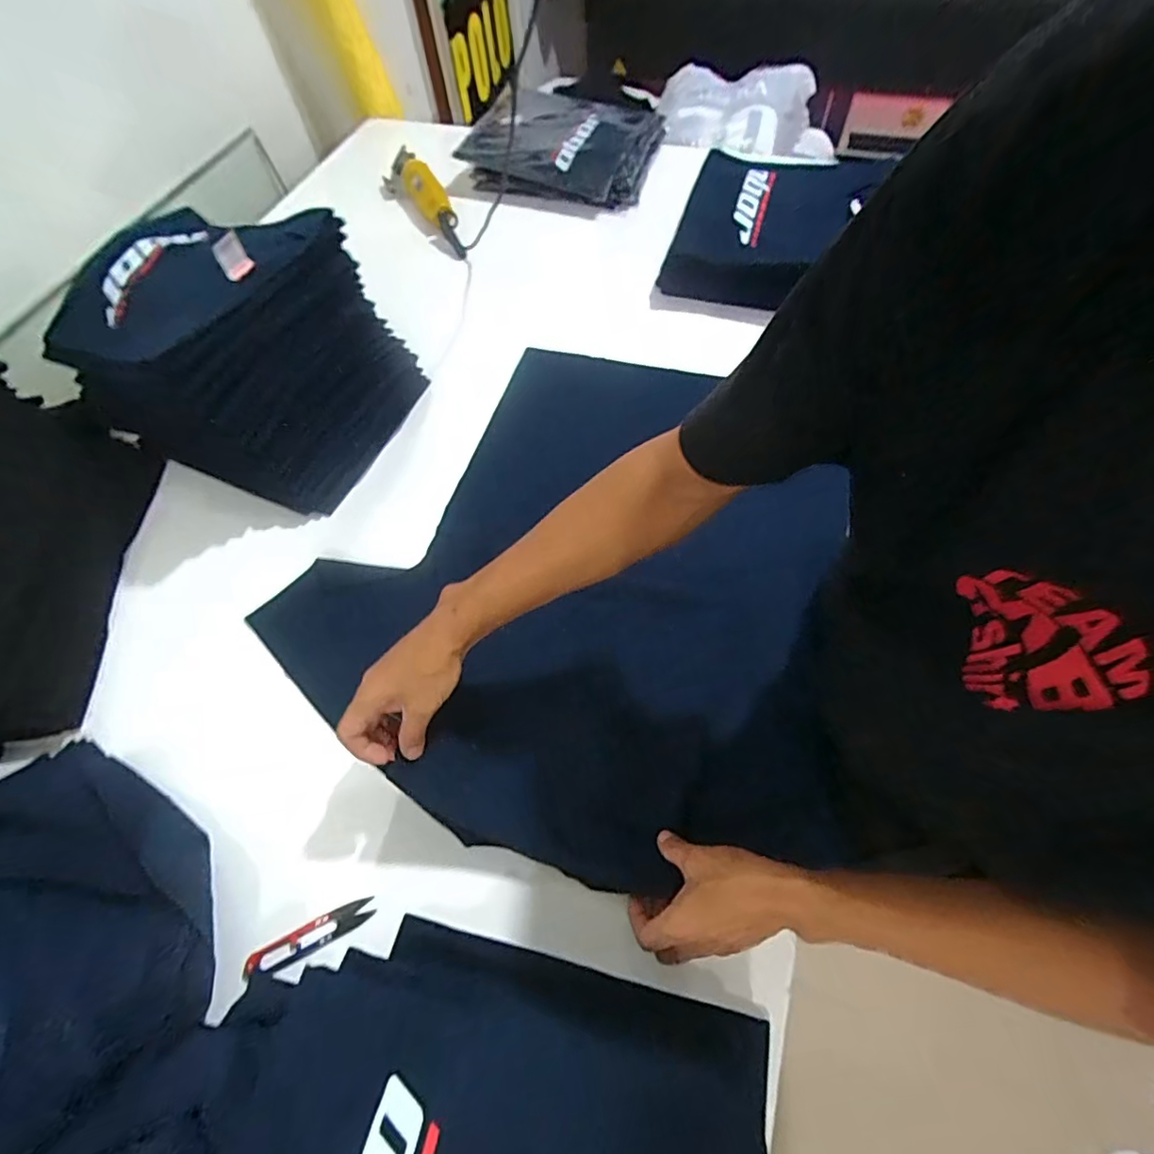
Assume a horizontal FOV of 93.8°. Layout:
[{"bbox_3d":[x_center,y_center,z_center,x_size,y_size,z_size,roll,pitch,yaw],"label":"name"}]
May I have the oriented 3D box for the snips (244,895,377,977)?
[{"bbox_3d":[-0.251,0.339,0.509,0.118,0.009,0.026,-24,62,-9],"label":"snips"}]

